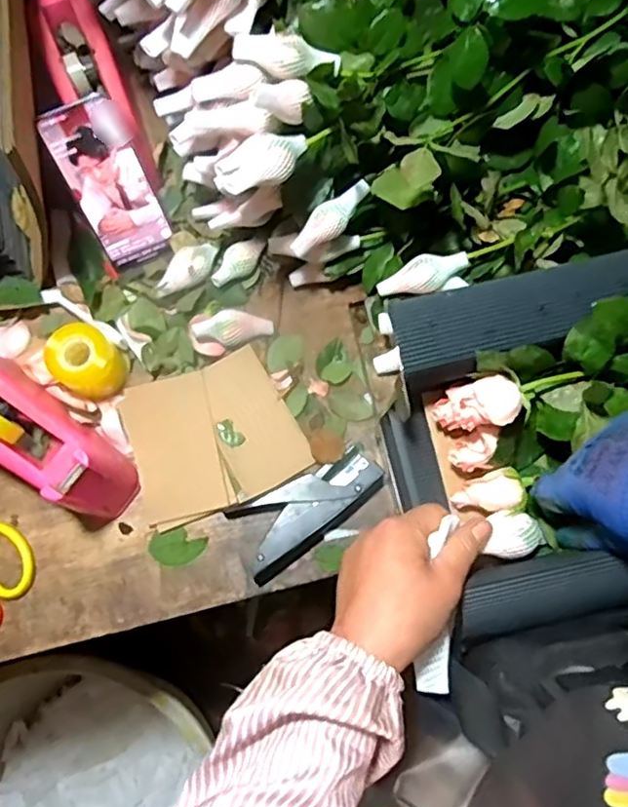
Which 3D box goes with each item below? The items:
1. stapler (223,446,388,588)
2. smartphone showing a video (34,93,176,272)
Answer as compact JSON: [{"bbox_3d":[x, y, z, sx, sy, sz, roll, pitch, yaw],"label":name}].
[{"bbox_3d":[-0.007,0.095,0.580,0.147,0.021,0.071,-34,78,-8],"label":"stapler"},{"bbox_3d":[-0.199,-0.212,0.609,0.073,0.156,0.009,-25,38,-6],"label":"smartphone showing a video"}]

